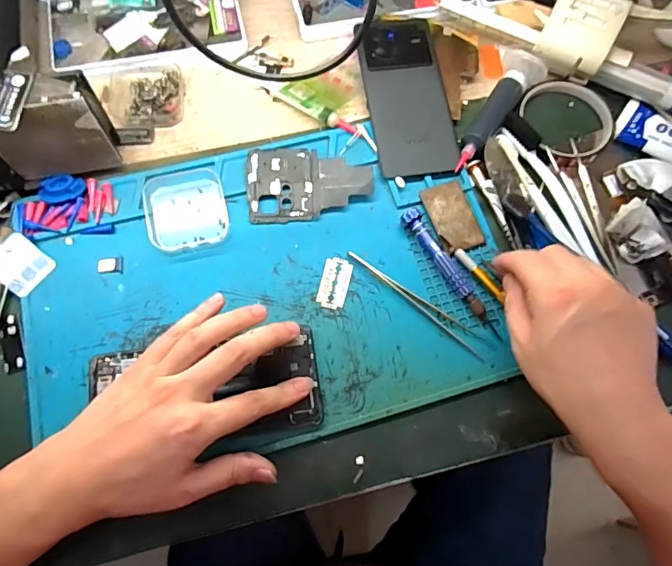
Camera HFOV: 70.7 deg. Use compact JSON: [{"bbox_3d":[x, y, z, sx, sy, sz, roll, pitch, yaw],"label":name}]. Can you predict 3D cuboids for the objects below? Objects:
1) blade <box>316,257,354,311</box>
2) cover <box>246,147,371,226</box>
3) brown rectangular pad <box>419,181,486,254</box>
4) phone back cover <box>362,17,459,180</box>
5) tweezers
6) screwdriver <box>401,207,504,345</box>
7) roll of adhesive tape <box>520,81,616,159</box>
[{"bbox_3d":[-0.001,0.000,0.382,0.023,0.004,0.042,14,72,2],"label":"blade"},{"bbox_3d":[-0.022,-0.085,0.405,0.105,0.007,0.065,-2,72,-3],"label":"cover"},{"bbox_3d":[0.099,-0.056,0.403,0.038,0.004,0.060,-18,74,-8],"label":"brown rectangular pad"},{"bbox_3d":[0.065,-0.172,0.431,0.071,0.010,0.159,-8,73,-5],"label":"phone back cover"},{"bbox_3d":[0.065,0.013,0.379,0.130,0.005,0.015,38,75,9],"label":"tweezers"},{"bbox_3d":[0.095,-0.009,0.381,0.016,0.016,0.124,-35,77,-12],"label":"screwdriver"},{"bbox_3d":[0.213,-0.148,0.432,0.087,0.011,0.073,16,72,3],"label":"roll of adhesive tape"}]

